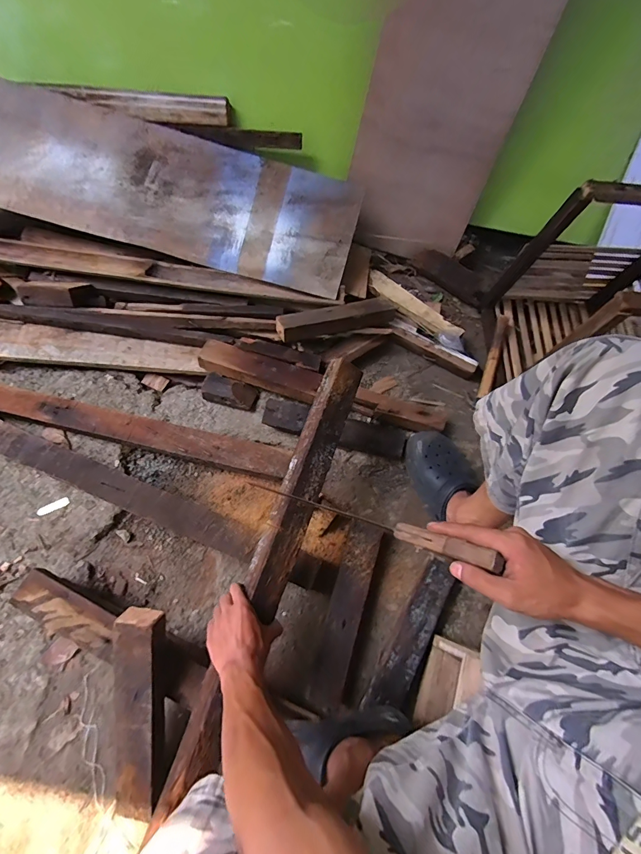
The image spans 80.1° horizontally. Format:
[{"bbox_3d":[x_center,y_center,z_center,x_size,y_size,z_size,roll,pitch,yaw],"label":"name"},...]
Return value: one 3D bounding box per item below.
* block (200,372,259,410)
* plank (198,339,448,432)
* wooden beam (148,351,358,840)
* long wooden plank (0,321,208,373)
[{"bbox_3d":[-0.208,-0.080,0.873,0.117,0.046,0.061,17,69,2],"label":"block"},{"bbox_3d":[-0.006,-0.089,0.869,0.537,0.079,0.075,15,69,1],"label":"plank"},{"bbox_3d":[-0.078,0.217,0.616,0.067,0.042,0.729,21,76,5],"label":"wooden beam"},{"bbox_3d":[-0.728,-0.192,0.860,0.890,0.019,0.104,6,70,-4],"label":"long wooden plank"}]

